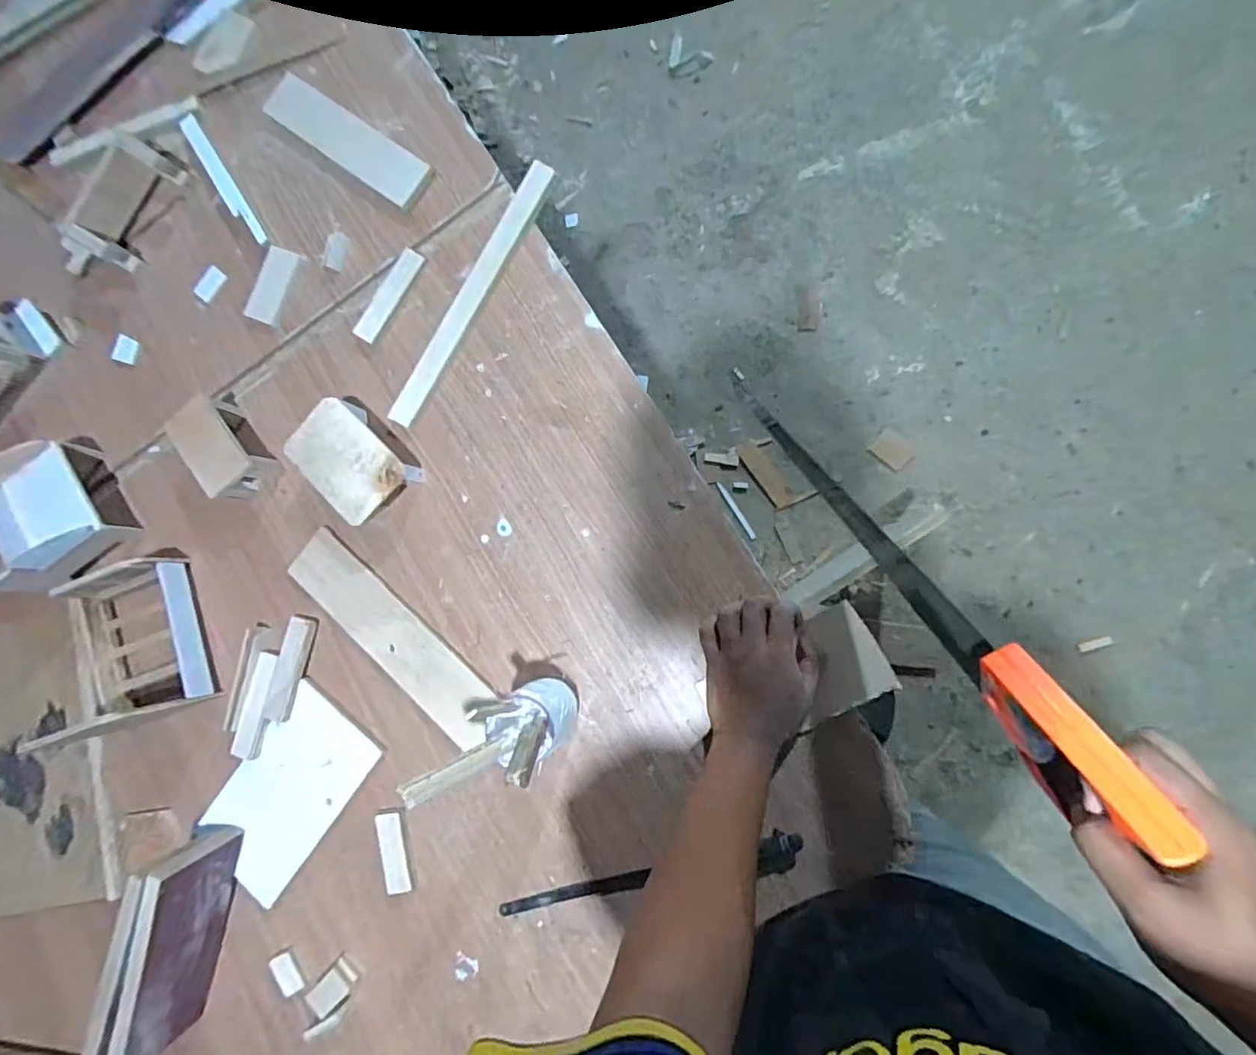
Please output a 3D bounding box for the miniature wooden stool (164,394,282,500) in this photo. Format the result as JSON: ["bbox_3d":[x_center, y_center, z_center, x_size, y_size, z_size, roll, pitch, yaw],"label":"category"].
[{"bbox_3d":[-0.457,-0.089,0.665,0.065,0.055,0.106,-41,81,4],"label":"miniature wooden stool"}]

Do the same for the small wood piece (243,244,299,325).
[{"bbox_3d":[-0.421,-0.286,0.701,0.045,0.007,0.088,25,90,10],"label":"small wood piece"}]

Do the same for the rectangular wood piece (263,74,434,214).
[{"bbox_3d":[-0.331,-0.454,0.692,0.251,0.011,0.058,38,92,10],"label":"rectangular wood piece"}]

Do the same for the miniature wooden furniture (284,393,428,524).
[{"bbox_3d":[-0.294,-0.070,0.638,0.129,0.052,0.087,40,92,10],"label":"miniature wooden furniture"}]

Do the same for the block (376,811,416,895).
[{"bbox_3d":[-0.240,0.335,0.612,0.028,0.012,0.082,-12,84,8],"label":"block"}]

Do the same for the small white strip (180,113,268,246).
[{"bbox_3d":[-0.483,-0.412,0.705,0.022,0.010,0.198,-34,81,5],"label":"small white strip"}]

